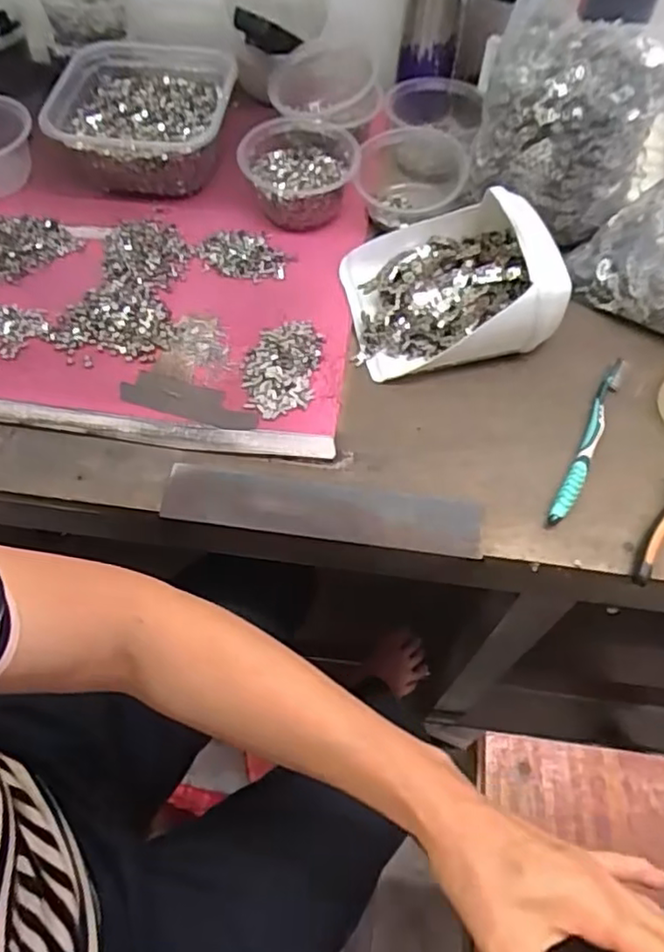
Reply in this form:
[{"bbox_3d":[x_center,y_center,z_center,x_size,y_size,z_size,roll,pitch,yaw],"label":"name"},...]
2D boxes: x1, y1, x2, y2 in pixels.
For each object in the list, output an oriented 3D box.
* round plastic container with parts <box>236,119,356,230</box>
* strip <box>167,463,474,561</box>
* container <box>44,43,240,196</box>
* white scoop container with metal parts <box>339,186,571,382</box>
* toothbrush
[{"bbox_3d":[-0.030,-0.304,0.656,0.099,0.066,0.108,1,59,-1],"label":"round plastic container with parts"},{"bbox_3d":[-0.009,0.025,0.511,0.245,0.011,0.049,6,60,5],"label":"strip"},{"bbox_3d":[-0.195,-0.379,0.684,0.172,0.063,0.182,4,59,1],"label":"container"},{"bbox_3d":[0.106,-0.176,0.587,0.180,0.087,0.153,-5,60,-4],"label":"white scoop container with metal parts"},{"bbox_3d":[0.217,-0.032,0.548,0.016,0.015,0.179,25,62,13],"label":"toothbrush"}]

